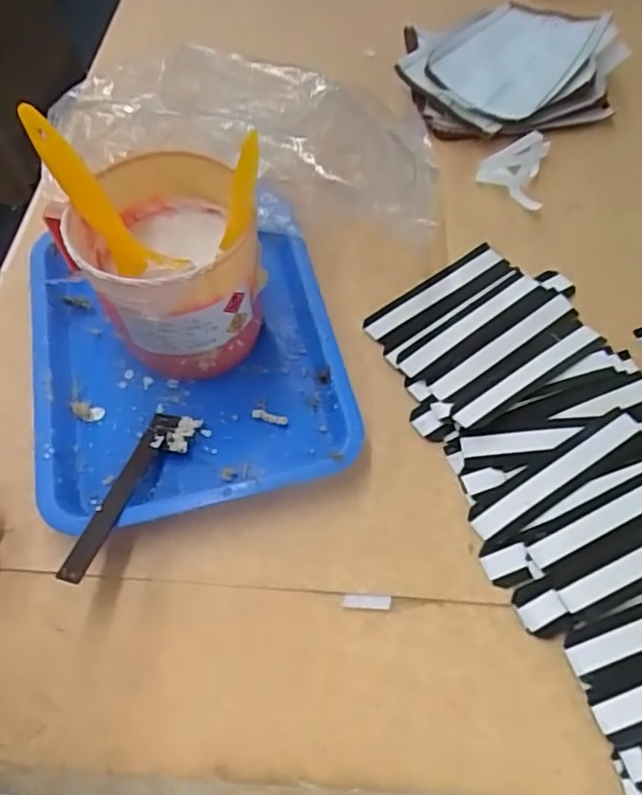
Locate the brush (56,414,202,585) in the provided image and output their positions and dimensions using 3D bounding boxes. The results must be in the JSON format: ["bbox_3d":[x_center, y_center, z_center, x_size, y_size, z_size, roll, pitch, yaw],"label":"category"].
[{"bbox_3d":[-0.125,0.062,0.422,0.035,0.010,0.140,11,44,11],"label":"brush"}]

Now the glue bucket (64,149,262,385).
[{"bbox_3d":[-0.106,-0.089,0.464,0.118,0.125,0.122,-2,59,3],"label":"glue bucket"}]

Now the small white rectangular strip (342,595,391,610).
[{"bbox_3d":[0.029,0.130,0.401,0.030,0.004,0.008,0,59,4],"label":"small white rectangular strip"}]

